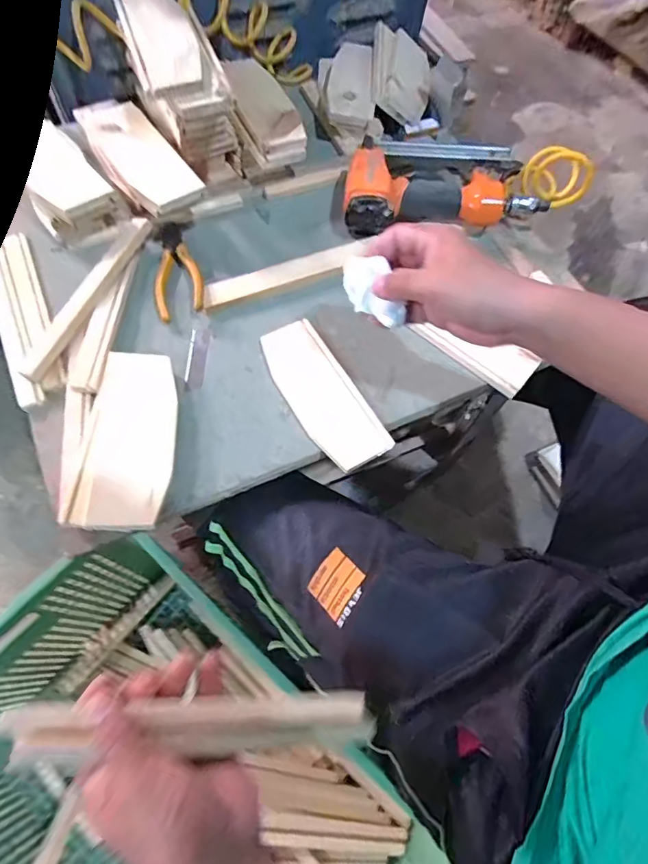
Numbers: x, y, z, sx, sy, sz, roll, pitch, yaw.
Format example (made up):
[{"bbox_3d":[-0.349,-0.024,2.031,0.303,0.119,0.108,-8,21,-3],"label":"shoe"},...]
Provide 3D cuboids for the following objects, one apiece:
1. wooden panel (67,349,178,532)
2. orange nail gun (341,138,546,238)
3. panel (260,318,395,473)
[{"bbox_3d":[-0.188,0.005,0.462,0.080,0.015,0.182,3,63,-7],"label":"wooden panel"},{"bbox_3d":[0.148,-0.341,0.629,0.259,0.062,0.168,-3,66,-6],"label":"orange nail gun"},{"bbox_3d":[-0.003,-0.044,0.510,0.069,0.013,0.182,-27,69,-15],"label":"panel"}]

